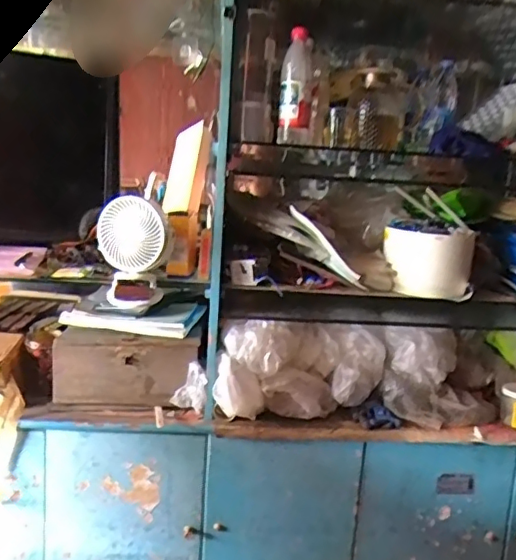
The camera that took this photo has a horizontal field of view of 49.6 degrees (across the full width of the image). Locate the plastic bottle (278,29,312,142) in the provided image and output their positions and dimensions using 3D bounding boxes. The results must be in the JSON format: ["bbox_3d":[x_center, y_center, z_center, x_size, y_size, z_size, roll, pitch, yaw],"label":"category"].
[{"bbox_3d":[0.076,-0.389,1.130,0.062,0.215,0.078,3,9,5],"label":"plastic bottle"}]

